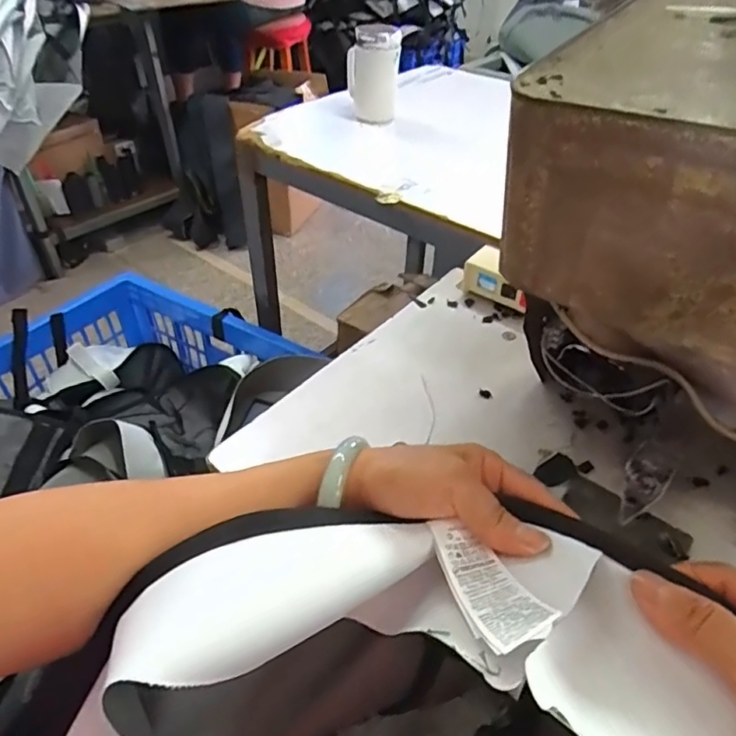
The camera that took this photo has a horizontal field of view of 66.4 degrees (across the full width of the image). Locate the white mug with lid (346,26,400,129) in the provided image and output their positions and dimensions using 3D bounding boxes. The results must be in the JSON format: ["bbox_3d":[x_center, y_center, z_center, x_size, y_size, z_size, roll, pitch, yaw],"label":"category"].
[{"bbox_3d":[0.009,-0.518,0.988,0.087,0.147,0.076,0,41,-2],"label":"white mug with lid"}]

